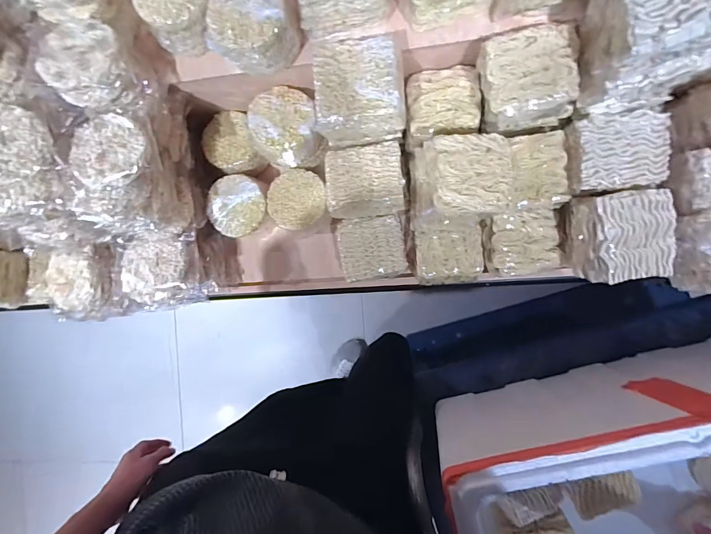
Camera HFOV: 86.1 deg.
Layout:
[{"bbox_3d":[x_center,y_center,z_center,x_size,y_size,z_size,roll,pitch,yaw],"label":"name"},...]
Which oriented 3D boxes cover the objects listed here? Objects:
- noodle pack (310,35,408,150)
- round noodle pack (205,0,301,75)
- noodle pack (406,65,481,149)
[{"bbox_3d":[0.009,-0.258,0.577,0.122,0.108,0.117,-2,90,10],"label":"noodle pack"},{"bbox_3d":[-0.145,-0.349,0.555,0.110,0.072,0.107,0,90,10],"label":"round noodle pack"},{"bbox_3d":[0.140,-0.262,0.612,0.112,0.046,0.115,-6,89,10],"label":"noodle pack"}]

